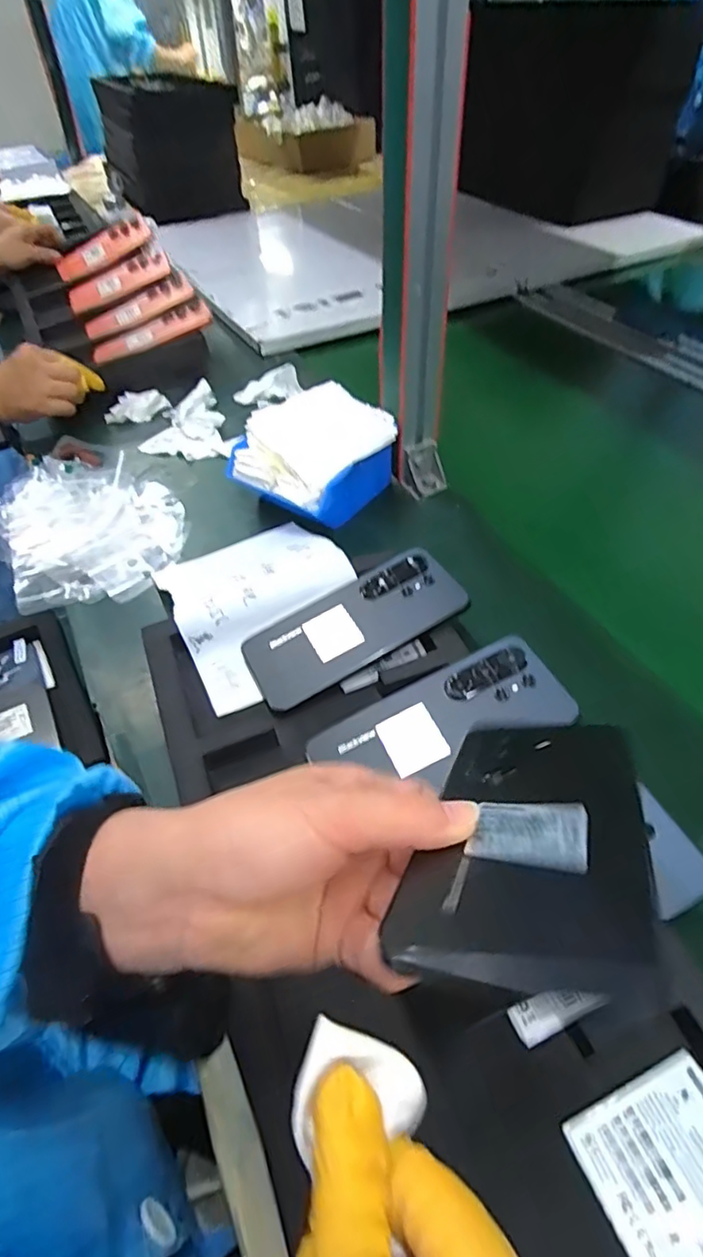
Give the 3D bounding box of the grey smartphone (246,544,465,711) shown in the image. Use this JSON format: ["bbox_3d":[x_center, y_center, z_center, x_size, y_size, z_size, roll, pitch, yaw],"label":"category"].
[{"bbox_3d":[0.001,-0.003,0.458,0.166,0.006,0.076,-29,52,-6],"label":"grey smartphone"}]

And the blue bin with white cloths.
[{"bbox_3d":[-0.038,-0.165,0.595,0.140,0.082,0.130,29,55,26],"label":"blue bin with white cloths"}]

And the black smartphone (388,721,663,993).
[{"bbox_3d":[0.069,0.071,0.226,0.073,0.005,0.158,0,14,22],"label":"black smartphone"}]

